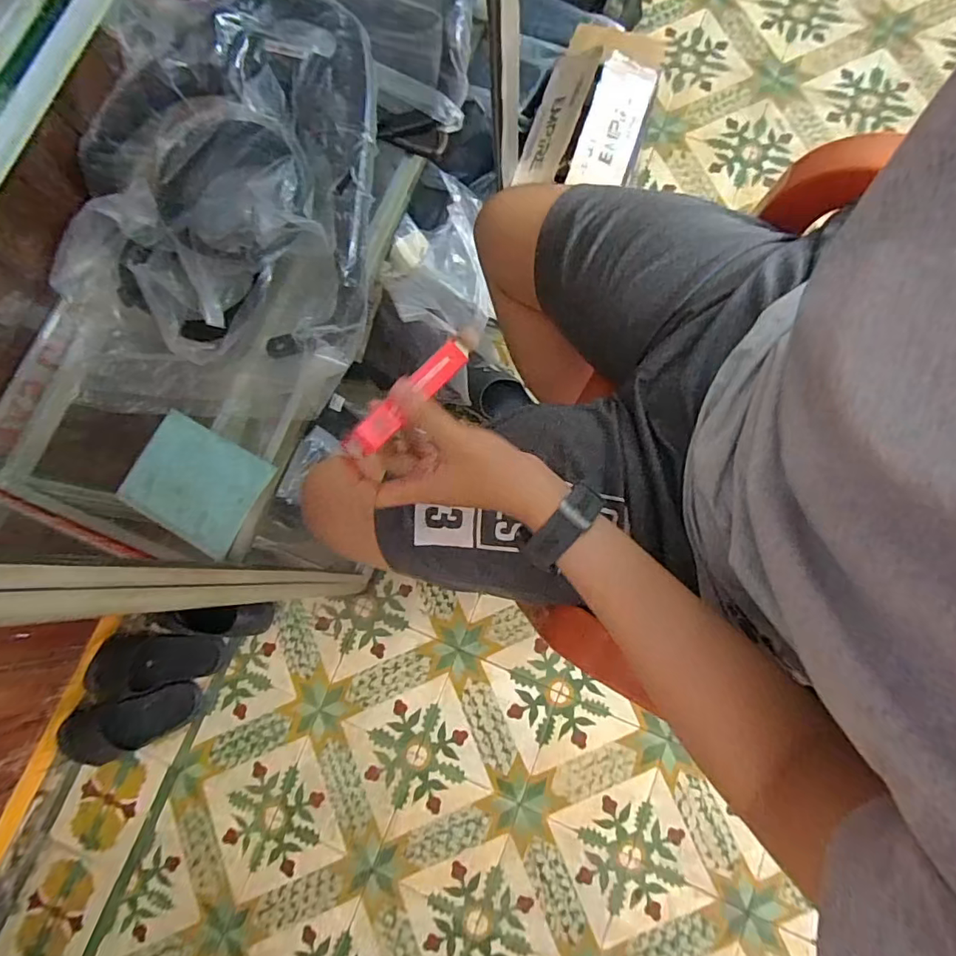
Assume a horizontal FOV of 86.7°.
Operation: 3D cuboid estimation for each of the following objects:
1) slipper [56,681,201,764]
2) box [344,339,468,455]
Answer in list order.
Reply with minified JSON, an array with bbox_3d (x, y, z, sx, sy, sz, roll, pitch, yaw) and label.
[{"bbox_3d":[-0.649,0.455,0.931,0.264,0.057,0.103,-16,77,2],"label":"slipper"},{"bbox_3d":[-0.046,-0.055,0.349,0.019,0.016,0.105,39,74,11],"label":"box"}]

